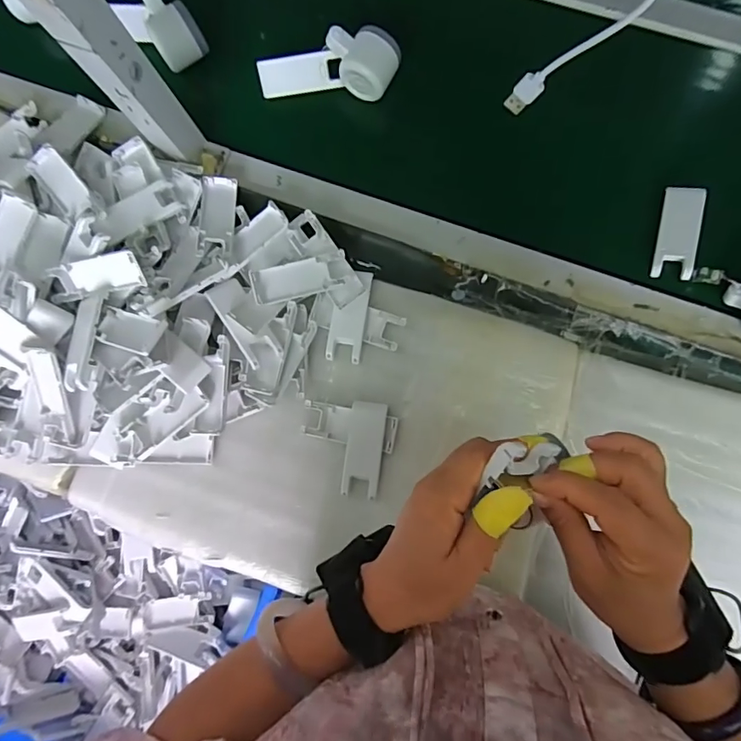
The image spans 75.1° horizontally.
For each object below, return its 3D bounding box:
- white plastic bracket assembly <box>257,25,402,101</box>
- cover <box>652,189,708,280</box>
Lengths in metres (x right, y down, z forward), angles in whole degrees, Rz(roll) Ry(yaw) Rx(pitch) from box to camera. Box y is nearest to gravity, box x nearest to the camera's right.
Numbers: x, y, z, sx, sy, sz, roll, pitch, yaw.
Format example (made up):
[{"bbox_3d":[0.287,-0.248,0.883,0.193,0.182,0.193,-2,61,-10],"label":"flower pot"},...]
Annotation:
[{"bbox_3d":[-0.051,-0.356,0.568,0.167,0.056,0.060,2,84,4],"label":"white plastic bracket assembly"},{"bbox_3d":[0.341,-0.153,0.533,0.040,0.008,0.102,10,87,27],"label":"cover"}]

